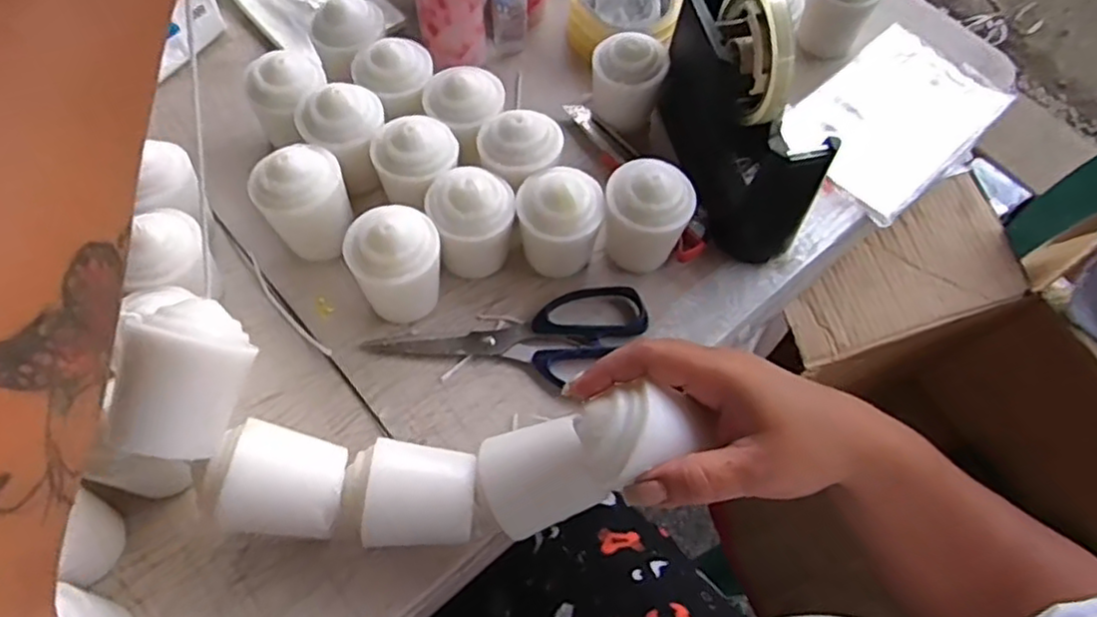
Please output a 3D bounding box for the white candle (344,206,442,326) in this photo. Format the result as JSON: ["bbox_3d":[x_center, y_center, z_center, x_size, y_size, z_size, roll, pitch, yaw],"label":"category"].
[{"bbox_3d":[-0.095,-0.027,0.428,0.057,0.071,0.051,-20,66,-14],"label":"white candle"}]

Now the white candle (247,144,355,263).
[{"bbox_3d":[-0.159,-0.070,0.447,0.057,0.063,0.054,-25,67,-15],"label":"white candle"}]

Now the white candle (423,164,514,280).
[{"bbox_3d":[-0.051,-0.058,0.448,0.055,0.064,0.052,-6,64,-7],"label":"white candle"}]

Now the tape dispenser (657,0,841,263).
[{"bbox_3d":[0.130,-0.141,0.466,0.054,0.129,0.183,-14,65,-11],"label":"tape dispenser"}]

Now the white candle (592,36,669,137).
[{"bbox_3d":[0.060,-0.170,0.517,0.057,0.066,0.048,11,63,2],"label":"white candle"}]

